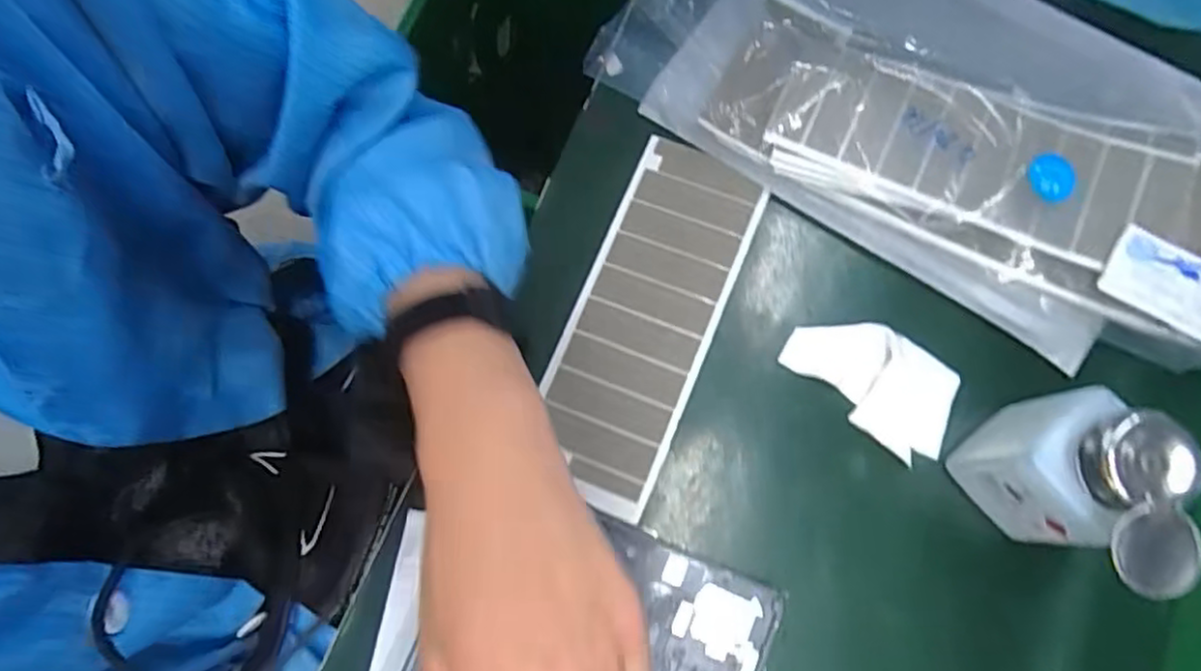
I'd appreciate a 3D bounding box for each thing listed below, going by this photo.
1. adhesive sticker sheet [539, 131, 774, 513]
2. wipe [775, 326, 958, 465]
[{"bbox_3d":[0.025,-0.009,0.394,0.075,0.006,0.206,22,81,9],"label":"adhesive sticker sheet"},{"bbox_3d":[0.149,0.023,0.374,0.092,0.010,0.054,39,81,9],"label":"wipe"}]

